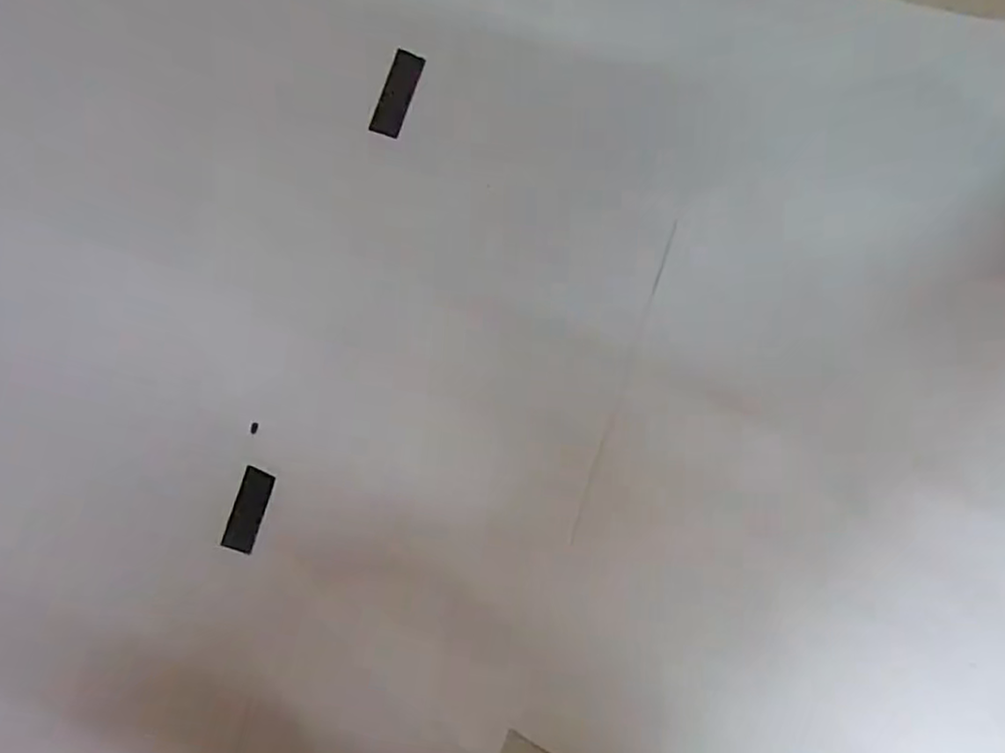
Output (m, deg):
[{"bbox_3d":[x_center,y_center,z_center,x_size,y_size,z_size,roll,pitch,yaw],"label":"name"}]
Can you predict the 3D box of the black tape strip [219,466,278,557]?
[{"bbox_3d":[-0.186,0.098,0.494,0.023,0.006,0.059,17,87,5],"label":"black tape strip"}]

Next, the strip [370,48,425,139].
[{"bbox_3d":[-0.080,-0.217,0.519,0.023,0.004,0.068,19,83,-13],"label":"strip"}]

